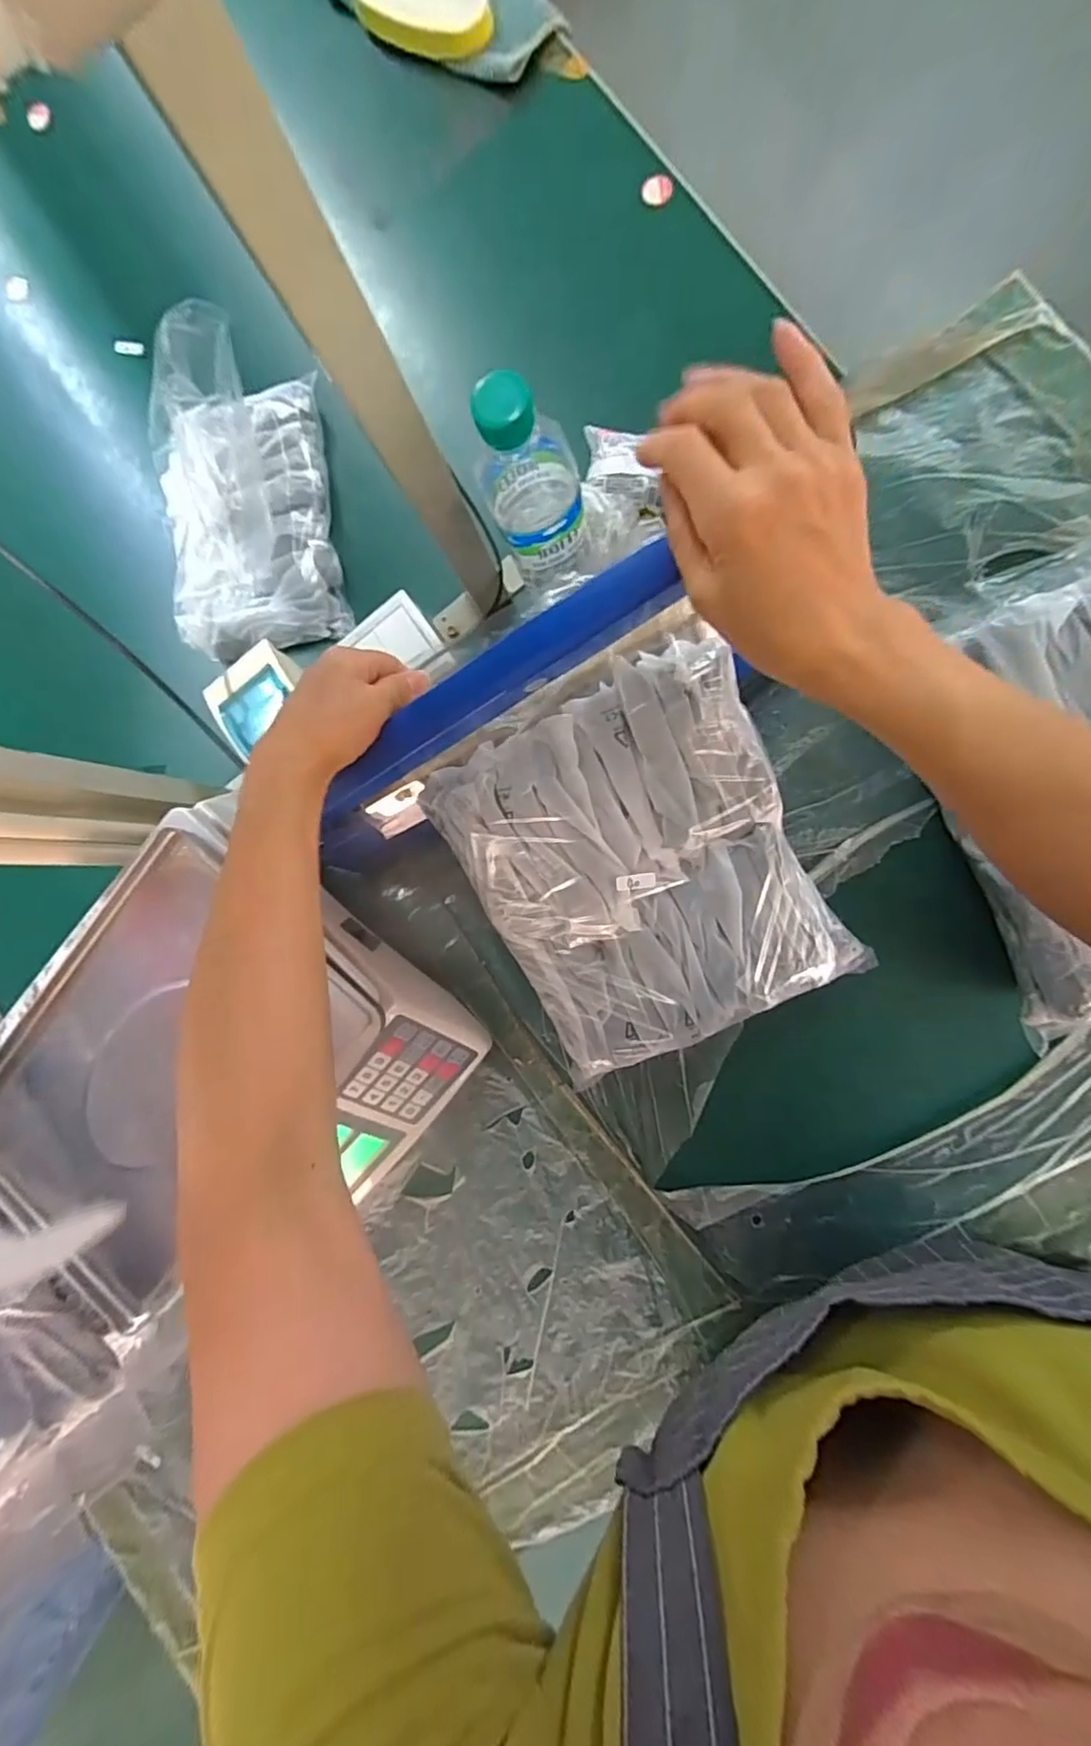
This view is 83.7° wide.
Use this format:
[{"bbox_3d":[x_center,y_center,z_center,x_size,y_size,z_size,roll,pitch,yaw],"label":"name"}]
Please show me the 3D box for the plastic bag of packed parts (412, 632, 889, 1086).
[{"bbox_3d":[0.063,0.003,0.393,0.202,0.028,0.236,-28,104,9],"label":"plastic bag of packed parts"}]

